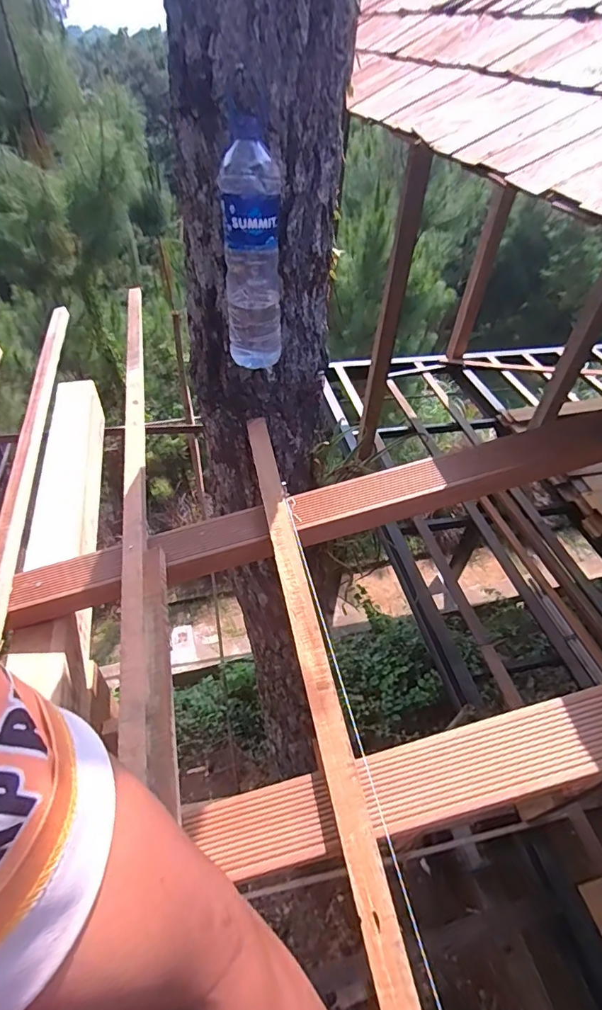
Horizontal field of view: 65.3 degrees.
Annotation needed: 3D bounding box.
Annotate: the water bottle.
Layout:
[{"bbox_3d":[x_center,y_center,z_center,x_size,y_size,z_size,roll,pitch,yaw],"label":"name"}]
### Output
[{"bbox_3d":[-0.071,-0.352,0.685,0.080,0.289,0.073,-3,46,-7],"label":"water bottle"}]

